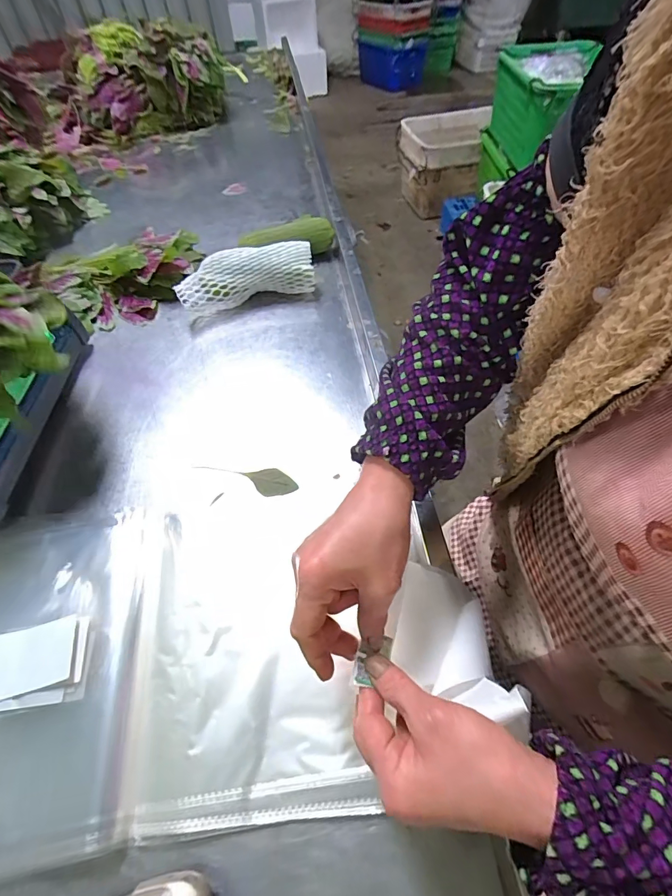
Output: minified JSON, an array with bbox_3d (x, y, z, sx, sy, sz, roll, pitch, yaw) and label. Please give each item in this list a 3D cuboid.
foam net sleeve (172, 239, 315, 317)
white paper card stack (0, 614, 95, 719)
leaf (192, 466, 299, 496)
[{"bbox_3d":[-0.146,-0.277,0.675,0.218,0.074,0.065,-15,55,-8],"label":"foam net sleeve"},{"bbox_3d":[-0.276,0.195,0.374,0.105,0.009,0.072,-11,54,-5],"label":"white paper card stack"},{"bbox_3d":[-0.107,0.032,0.497,0.125,0.004,0.034,12,56,11],"label":"leaf"}]

